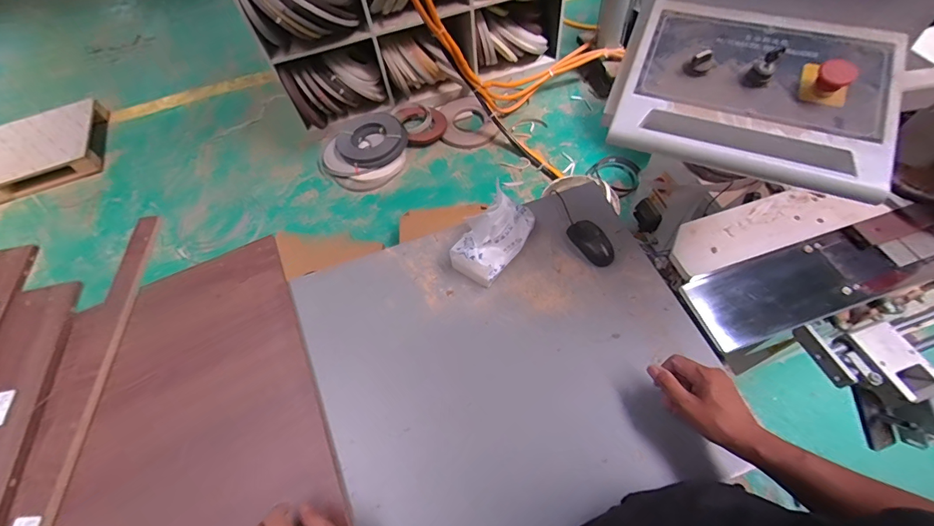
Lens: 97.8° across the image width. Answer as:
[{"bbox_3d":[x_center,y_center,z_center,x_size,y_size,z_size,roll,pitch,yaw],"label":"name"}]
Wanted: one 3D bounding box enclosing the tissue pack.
[{"bbox_3d":[0.055,-0.065,0.785,0.102,0.127,0.178,34,68,18],"label":"tissue pack"}]

